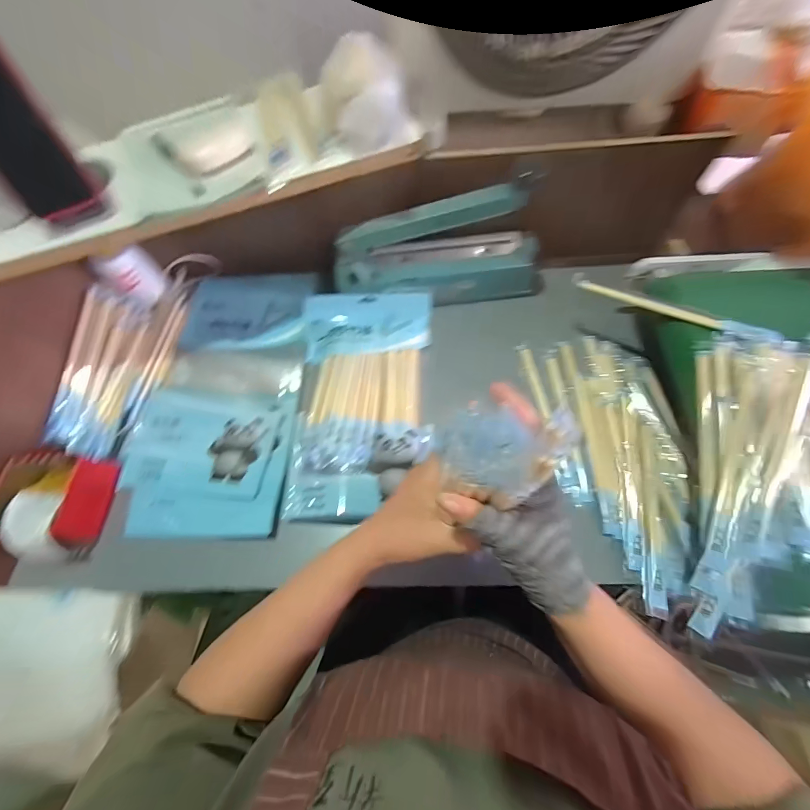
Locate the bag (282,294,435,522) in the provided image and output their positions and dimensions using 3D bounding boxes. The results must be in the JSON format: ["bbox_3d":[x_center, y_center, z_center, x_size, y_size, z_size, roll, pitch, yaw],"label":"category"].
[{"bbox_3d":[-0.055,-0.019,0.490,0.181,0.027,0.333,-2,63,3],"label":"bag"}]

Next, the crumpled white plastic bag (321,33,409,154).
[{"bbox_3d":[-0.051,-0.355,0.417,0.100,0.072,0.110,-6,63,0],"label":"crumpled white plastic bag"}]

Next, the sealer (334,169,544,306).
[{"bbox_3d":[0.048,-0.225,0.520,0.303,0.137,0.067,-5,63,1],"label":"sealer"}]

